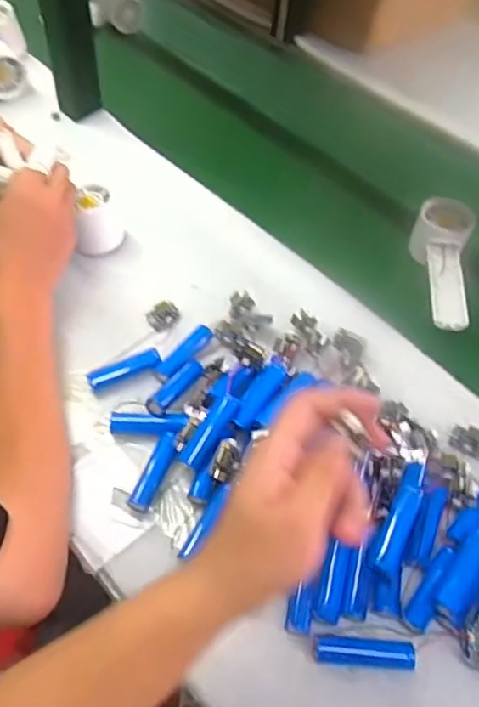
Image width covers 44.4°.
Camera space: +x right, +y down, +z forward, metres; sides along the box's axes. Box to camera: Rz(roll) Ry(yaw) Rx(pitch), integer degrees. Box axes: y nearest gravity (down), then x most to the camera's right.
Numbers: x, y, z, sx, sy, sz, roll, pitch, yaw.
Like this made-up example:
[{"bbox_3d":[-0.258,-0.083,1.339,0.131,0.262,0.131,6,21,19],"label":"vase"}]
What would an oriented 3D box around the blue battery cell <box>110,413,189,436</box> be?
[{"bbox_3d":[-0.076,0.059,0.490,0.063,0.017,0.016,6,53,-2],"label":"blue battery cell"}]

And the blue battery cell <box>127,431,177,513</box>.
[{"bbox_3d":[-0.069,0.095,0.474,0.019,0.019,0.066,20,62,9],"label":"blue battery cell"}]

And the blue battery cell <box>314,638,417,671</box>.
[{"bbox_3d":[0.086,0.205,0.401,0.067,0.019,0.016,7,53,-1],"label":"blue battery cell"}]

